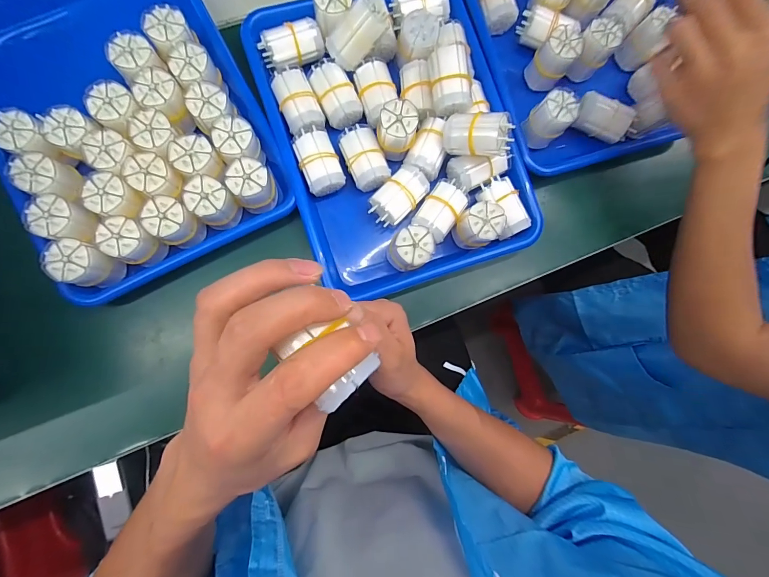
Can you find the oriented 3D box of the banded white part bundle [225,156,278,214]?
[{"bbox_3d":[-0.131,-0.099,0.364,0.037,0.059,0.038,1,83,-6],"label":"banded white part bundle"}]

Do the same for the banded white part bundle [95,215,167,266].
[{"bbox_3d":[-0.235,-0.043,0.342,0.036,0.049,0.035,1,83,-6],"label":"banded white part bundle"}]

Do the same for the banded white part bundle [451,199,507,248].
[{"bbox_3d":[0.097,-0.063,0.378,0.036,0.057,0.038,1,83,-6],"label":"banded white part bundle"}]

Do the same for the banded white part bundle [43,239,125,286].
[{"bbox_3d":[-0.276,-0.021,0.336,0.039,0.052,0.037,1,83,-6],"label":"banded white part bundle"}]

